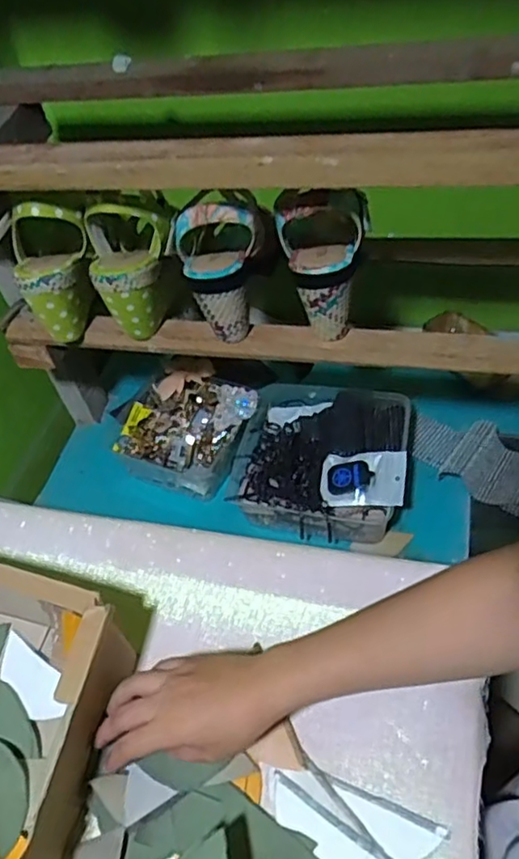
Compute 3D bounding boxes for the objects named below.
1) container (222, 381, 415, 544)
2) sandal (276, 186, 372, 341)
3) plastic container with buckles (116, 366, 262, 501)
[{"bbox_3d":[0.076,0.029,0.788,0.214,0.066,0.198,9,52,16],"label":"container"},{"bbox_3d":[0.058,-0.151,0.586,0.086,0.162,0.061,0,52,4],"label":"sandal"},{"bbox_3d":[-0.097,-0.005,0.851,0.181,0.070,0.156,11,53,18],"label":"plastic container with buckles"}]

